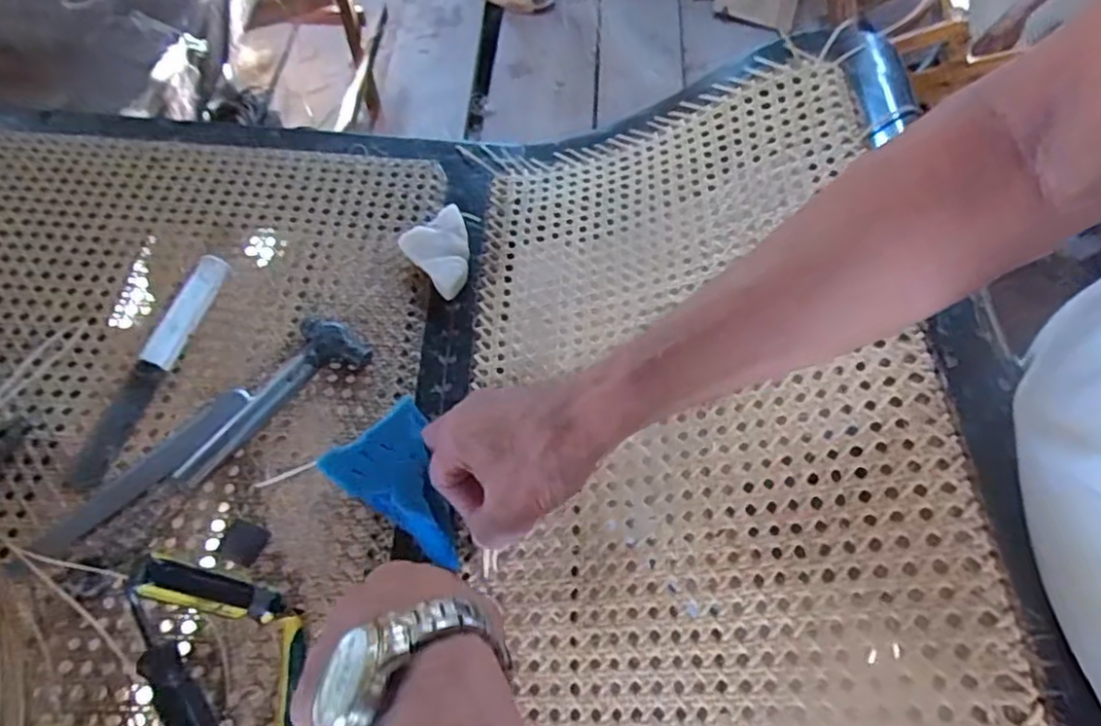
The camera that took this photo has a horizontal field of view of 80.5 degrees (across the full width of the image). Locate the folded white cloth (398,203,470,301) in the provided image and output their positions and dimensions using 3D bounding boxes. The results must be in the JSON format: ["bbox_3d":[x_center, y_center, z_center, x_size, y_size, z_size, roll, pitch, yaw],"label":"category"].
[{"bbox_3d":[-0.087,-0.094,0.555,0.057,0.022,0.073,-34,68,-21],"label":"folded white cloth"}]

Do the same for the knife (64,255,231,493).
[{"bbox_3d":[-0.295,0.001,0.479,0.027,0.027,0.187,21,61,7],"label":"knife"}]

